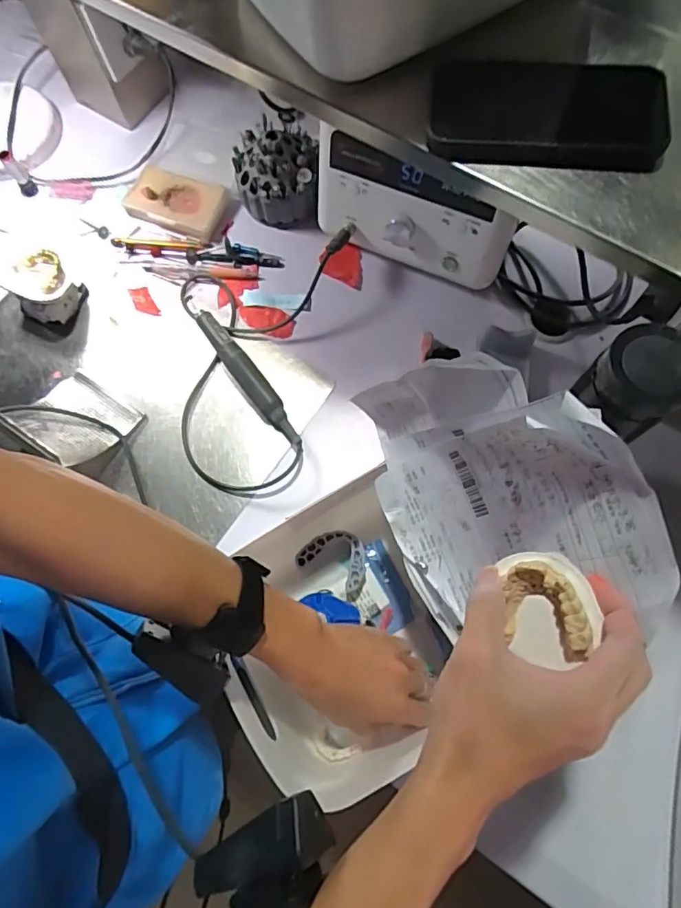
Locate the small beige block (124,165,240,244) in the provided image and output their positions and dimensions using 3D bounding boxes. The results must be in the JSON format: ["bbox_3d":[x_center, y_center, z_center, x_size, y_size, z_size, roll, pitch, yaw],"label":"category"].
[{"bbox_3d":[-0.198,-0.312,0.686,0.130,0.030,0.076,18,74,8],"label":"small beige block"}]

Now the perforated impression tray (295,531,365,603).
[{"bbox_3d":[-0.001,0.104,0.544,0.069,0.026,0.053,33,77,12],"label":"perforated impression tray"}]

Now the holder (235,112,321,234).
[{"bbox_3d":[-0.076,-0.337,0.657,0.099,0.092,0.107,-14,72,-2],"label":"holder"}]

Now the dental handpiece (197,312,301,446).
[{"bbox_3d":[-0.100,-0.082,0.600,0.025,0.030,0.186,-37,75,-9],"label":"dental handpiece"}]

